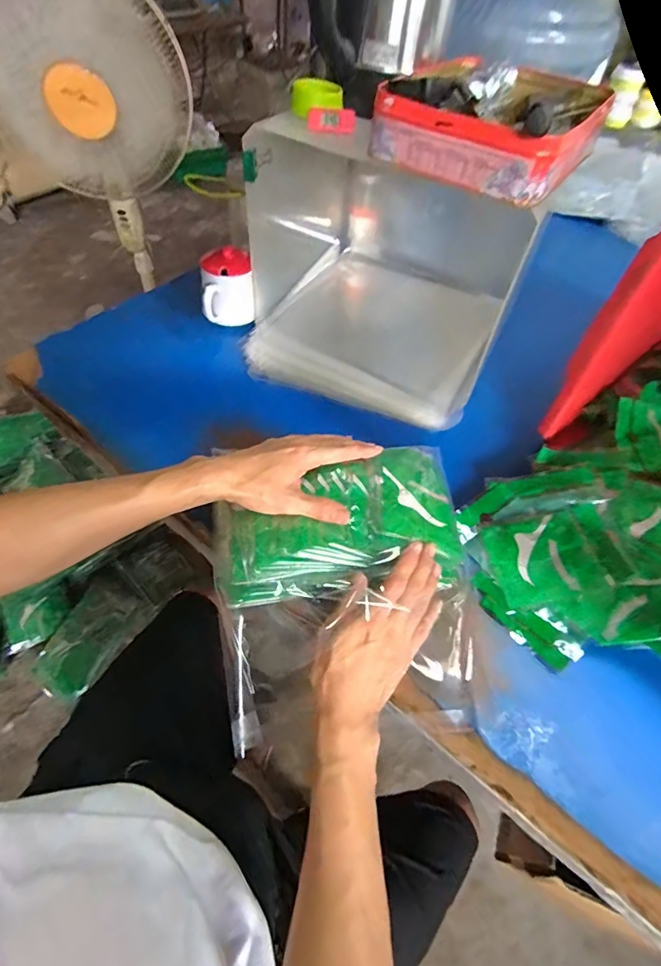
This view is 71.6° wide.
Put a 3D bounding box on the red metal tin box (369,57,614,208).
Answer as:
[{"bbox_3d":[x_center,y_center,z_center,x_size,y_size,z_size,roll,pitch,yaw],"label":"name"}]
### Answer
[{"bbox_3d":[0.178,-0.396,0.495,0.206,0.071,0.236,31,58,19],"label":"red metal tin box"}]

